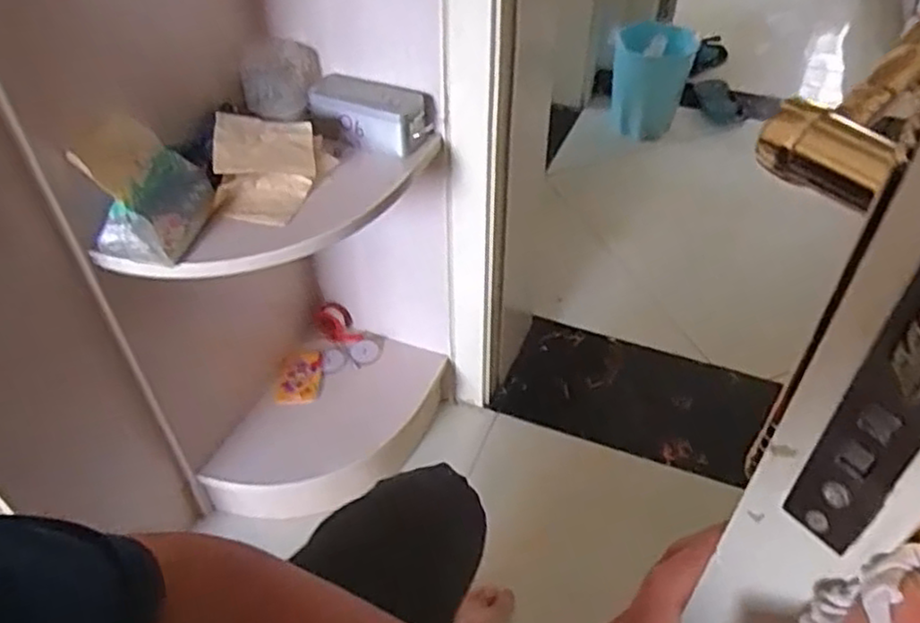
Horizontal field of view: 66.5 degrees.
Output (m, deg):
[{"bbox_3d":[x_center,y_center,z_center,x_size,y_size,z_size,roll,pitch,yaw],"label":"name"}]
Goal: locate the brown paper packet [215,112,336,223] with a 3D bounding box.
[{"bbox_3d":[-0.222,-0.174,0.833,0.128,0.075,0.121,-3,45,-3],"label":"brown paper packet"}]

